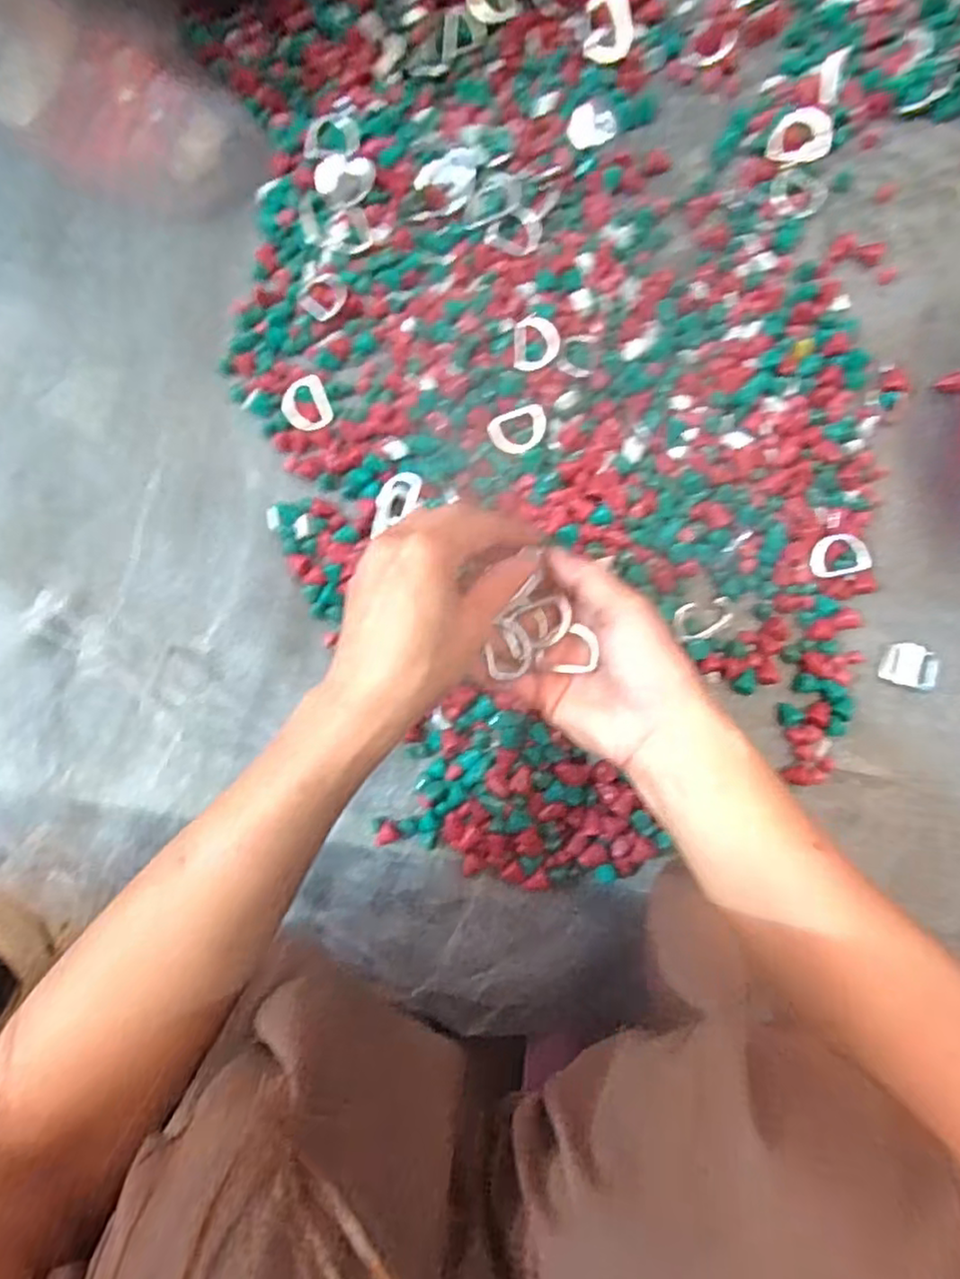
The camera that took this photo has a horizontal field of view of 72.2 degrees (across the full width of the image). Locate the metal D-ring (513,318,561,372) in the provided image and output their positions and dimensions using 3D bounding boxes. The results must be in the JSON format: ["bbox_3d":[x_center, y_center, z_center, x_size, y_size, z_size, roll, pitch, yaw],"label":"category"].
[{"bbox_3d":[0.037,-0.194,0.433,0.029,0.007,0.034,1,88,6],"label":"metal D-ring"}]

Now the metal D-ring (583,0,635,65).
[{"bbox_3d":[0.087,-0.411,0.441,0.032,0.005,0.039,2,109,-2],"label":"metal D-ring"}]

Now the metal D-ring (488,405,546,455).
[{"bbox_3d":[0.026,-0.136,0.430,0.037,0.007,0.029,-22,86,5],"label":"metal D-ring"}]

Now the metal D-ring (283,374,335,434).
[{"bbox_3d":[-0.120,-0.162,0.455,0.031,0.004,0.035,-25,110,-3],"label":"metal D-ring"}]

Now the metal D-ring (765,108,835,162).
[{"bbox_3d":[0.207,-0.326,0.425,0.039,0.005,0.028,1,118,8],"label":"metal D-ring"}]

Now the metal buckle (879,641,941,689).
[{"bbox_3d":[0.276,0.017,0.420,0.033,0.004,0.026,17,90,4],"label":"metal buckle"}]

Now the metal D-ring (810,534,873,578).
[{"bbox_3d":[0.227,-0.052,0.412,0.038,0.007,0.027,-1,94,-6],"label":"metal D-ring"}]

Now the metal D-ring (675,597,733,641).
[{"bbox_3d":[0.147,-0.013,0.429,0.040,0.007,0.024,-14,77,-3],"label":"metal D-ring"}]

